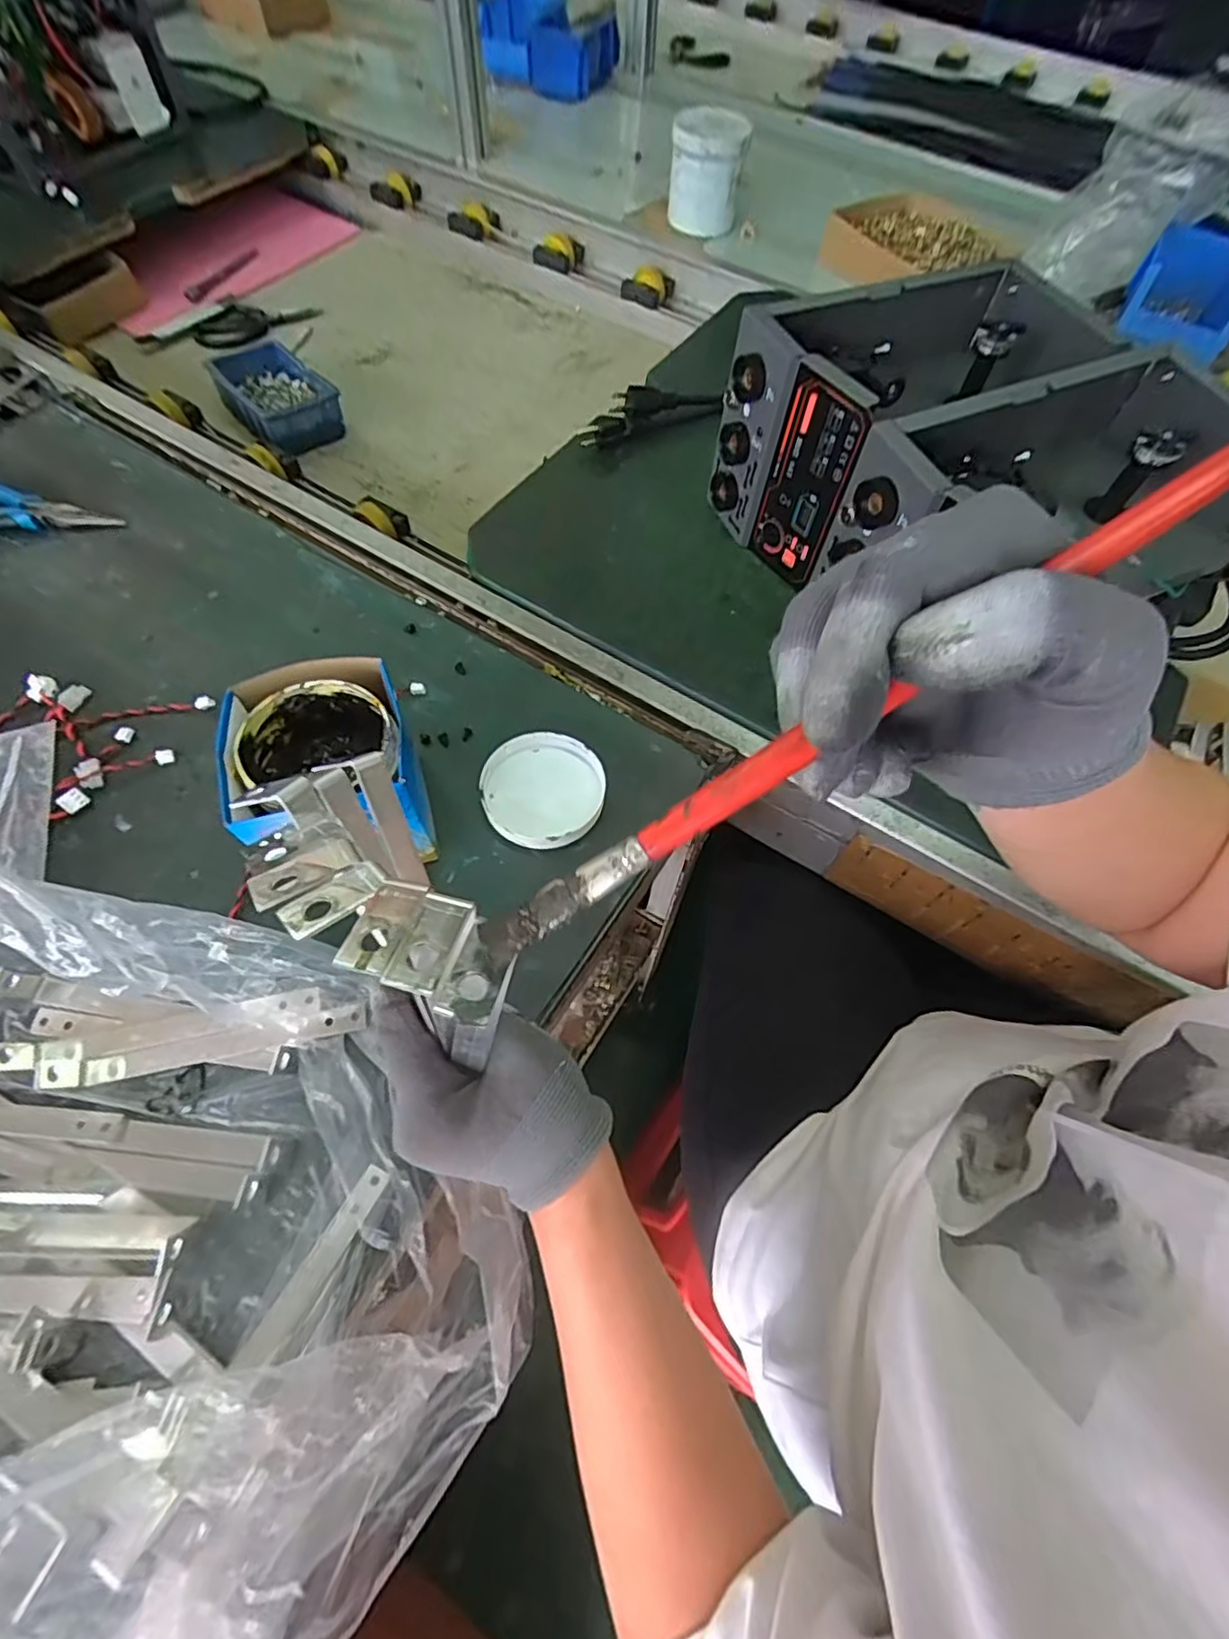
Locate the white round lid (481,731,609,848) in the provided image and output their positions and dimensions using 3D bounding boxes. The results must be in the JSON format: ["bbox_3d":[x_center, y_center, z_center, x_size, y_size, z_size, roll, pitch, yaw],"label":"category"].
[{"bbox_3d":[-0.051,-0.021,0.459,0.084,0.017,0.084,1,64,-2],"label":"white round lid"}]

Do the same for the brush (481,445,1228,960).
[{"bbox_3d":[0.076,-0.037,0.171,0.262,0.005,0.011,-33,68,4],"label":"brush"}]

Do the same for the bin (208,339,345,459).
[{"bbox_3d":[-0.387,-0.484,0.744,0.100,0.052,0.142,-41,72,-20],"label":"bin"}]

